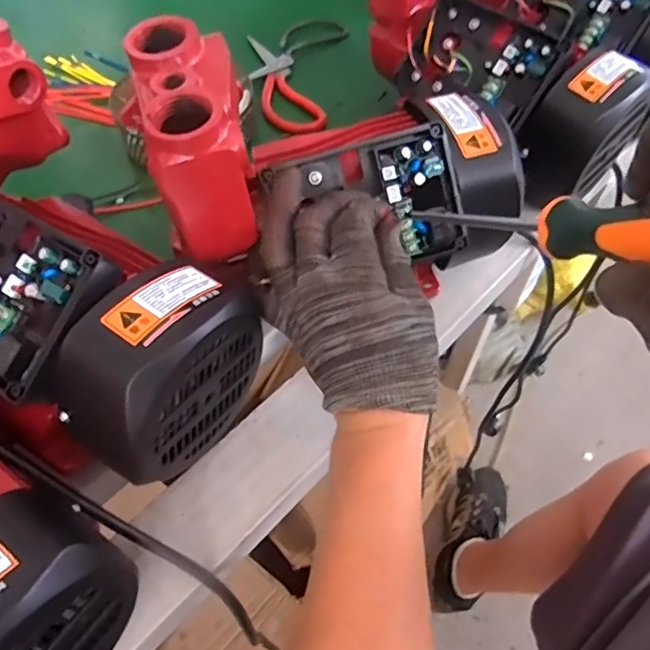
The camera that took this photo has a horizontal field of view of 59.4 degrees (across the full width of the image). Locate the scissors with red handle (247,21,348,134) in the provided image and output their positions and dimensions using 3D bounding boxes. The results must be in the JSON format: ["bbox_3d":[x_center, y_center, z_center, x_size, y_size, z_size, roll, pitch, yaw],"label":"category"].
[{"bbox_3d":[-0.042,-0.291,0.648,0.108,0.016,0.204,7,56,4],"label":"scissors with red handle"}]

